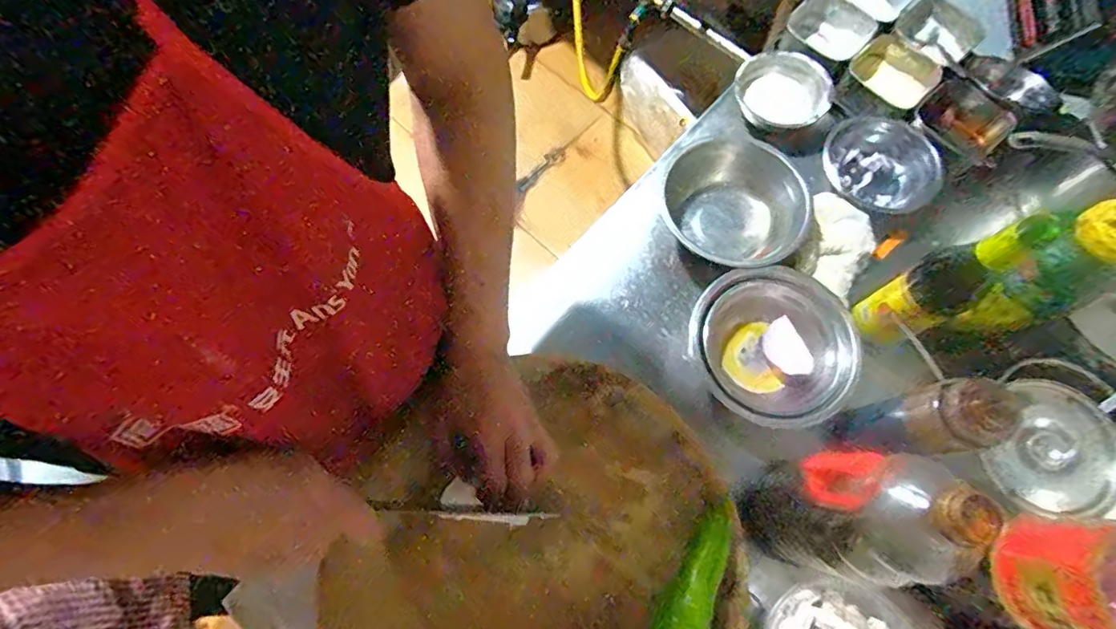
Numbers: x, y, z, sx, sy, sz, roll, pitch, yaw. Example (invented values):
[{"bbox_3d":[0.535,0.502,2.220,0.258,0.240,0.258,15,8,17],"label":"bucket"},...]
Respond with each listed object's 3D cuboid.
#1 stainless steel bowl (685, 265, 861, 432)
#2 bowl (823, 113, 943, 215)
[{"bbox_3d":[0.246,0.037,0.596,0.158,0.067,0.173,0,70,1],"label":"stainless steel bowl"},{"bbox_3d":[0.417,-0.190,0.691,0.148,0.049,0.121,41,76,14],"label":"bowl"}]

